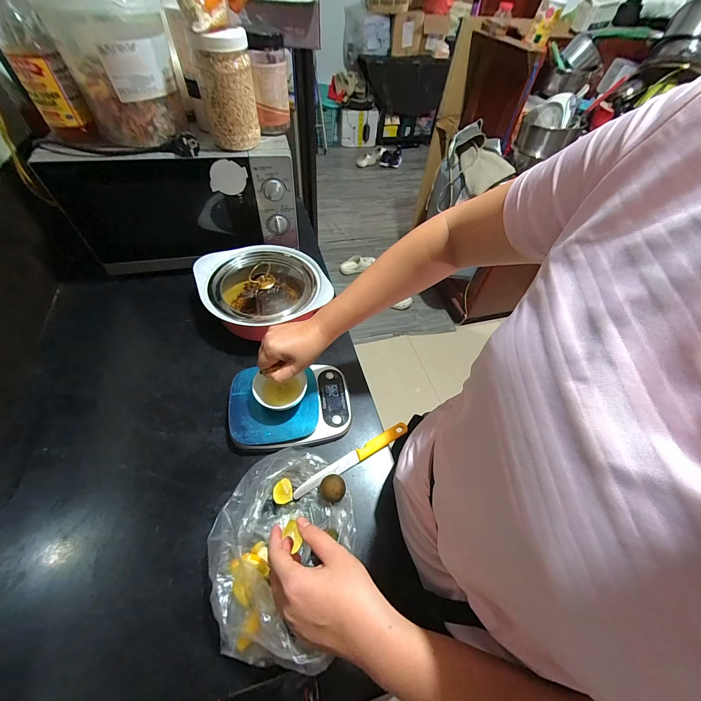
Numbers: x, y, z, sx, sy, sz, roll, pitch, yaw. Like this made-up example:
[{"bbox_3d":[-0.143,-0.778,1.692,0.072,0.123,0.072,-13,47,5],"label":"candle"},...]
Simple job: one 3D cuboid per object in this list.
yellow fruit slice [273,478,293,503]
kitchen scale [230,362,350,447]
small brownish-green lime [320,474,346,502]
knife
[{"bbox_3d":[-0.101,0.209,0.442,0.027,0.013,0.033,-14,55,-13],"label":"yellow fruit slice"},{"bbox_3d":[-0.102,0.091,0.513,0.196,0.032,0.143,-8,54,-9],"label":"kitchen scale"},{"bbox_3d":[-0.025,0.201,0.435,0.037,0.029,0.034,1,53,-2],"label":"small brownish-green lime"},{"bbox_3d":[0.008,0.169,0.472,0.210,0.011,0.021,-27,59,-21],"label":"knife"}]

